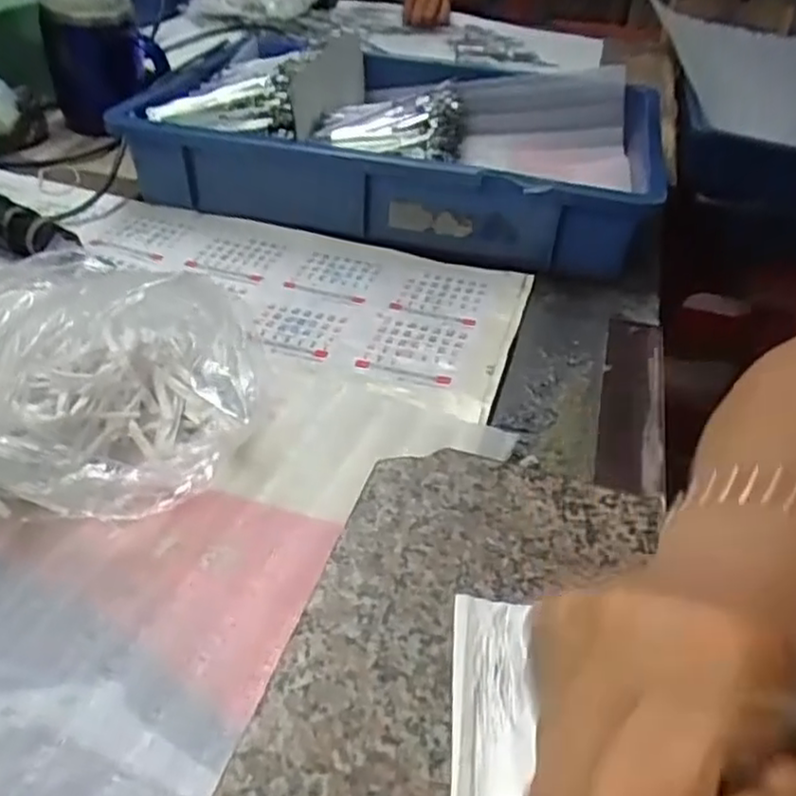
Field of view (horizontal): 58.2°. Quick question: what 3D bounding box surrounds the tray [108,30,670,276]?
[{"bbox_3d":[0.005,-0.235,0.648,0.429,0.082,0.286,13,39,10],"label":"tray"}]

